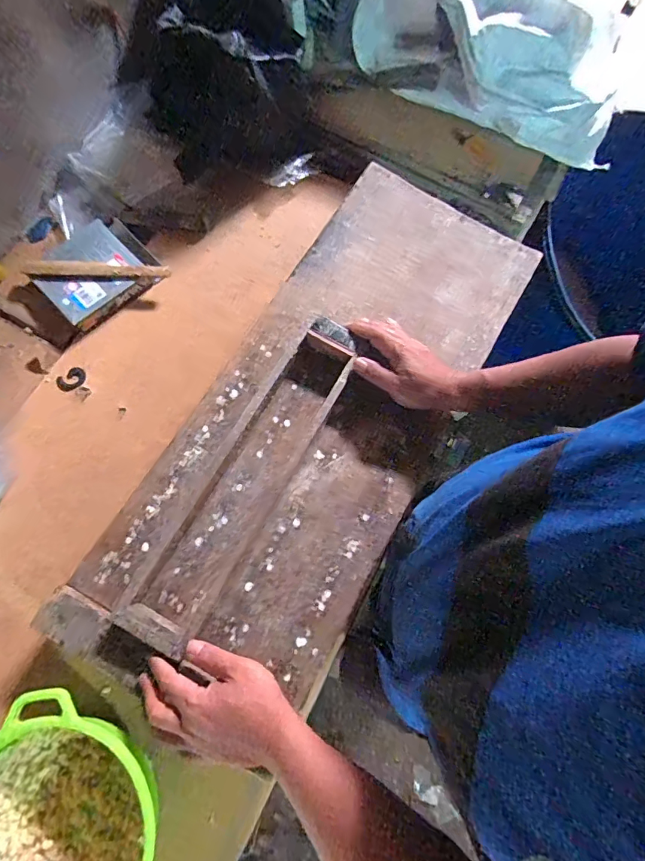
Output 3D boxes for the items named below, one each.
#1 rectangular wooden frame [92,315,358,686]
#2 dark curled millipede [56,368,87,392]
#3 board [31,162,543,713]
[{"bbox_3d":[-0.095,0.060,0.540,0.095,0.046,0.463,30,75,7],"label":"rectangular wooden frame"},{"bbox_3d":[-0.361,-0.072,0.659,0.040,0.004,0.031,-35,78,-11],"label":"dark curled millipede"},{"bbox_3d":[0.011,-0.030,0.581,0.293,0.046,0.739,31,74,7],"label":"board"}]

